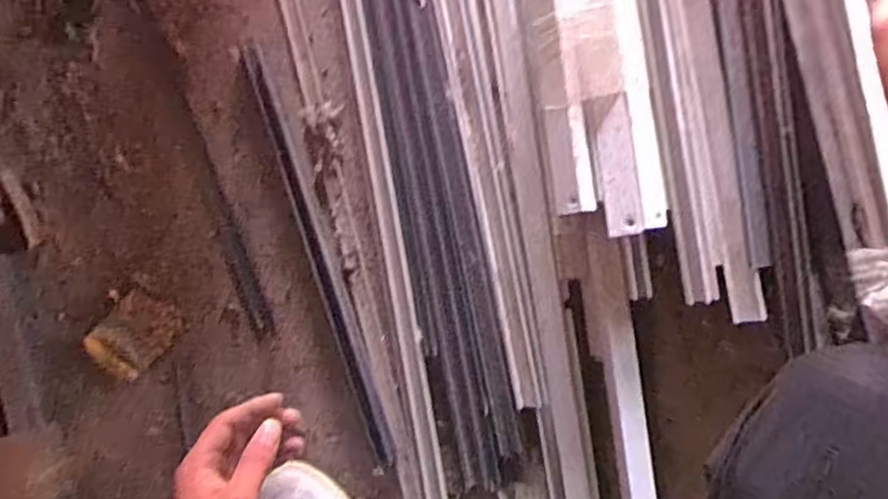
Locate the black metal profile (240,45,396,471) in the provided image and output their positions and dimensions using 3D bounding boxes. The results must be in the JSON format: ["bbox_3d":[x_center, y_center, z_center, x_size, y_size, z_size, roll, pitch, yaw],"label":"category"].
[{"bbox_3d":[-0.131,0.008,0.738,0.025,0.022,0.466,-18,88,-1],"label":"black metal profile"}]

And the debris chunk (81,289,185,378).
[{"bbox_3d":[-0.329,0.090,0.730,0.066,0.016,0.088,42,88,1],"label":"debris chunk"}]

